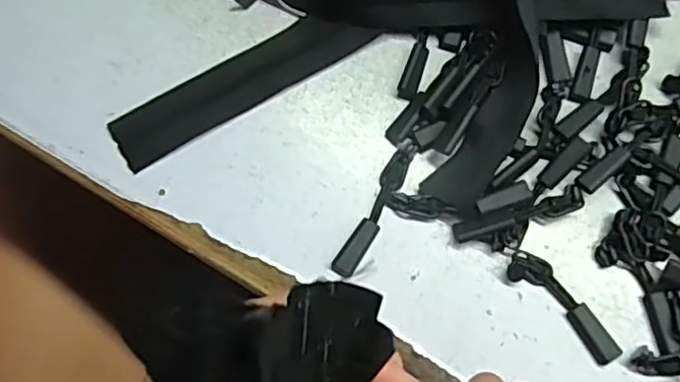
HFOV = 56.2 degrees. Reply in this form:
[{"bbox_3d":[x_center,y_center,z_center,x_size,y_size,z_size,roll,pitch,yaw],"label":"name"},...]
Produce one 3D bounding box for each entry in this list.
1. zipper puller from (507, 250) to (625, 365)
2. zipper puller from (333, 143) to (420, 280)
[{"bbox_3d":[0.088,0.045,0.250,0.015,0.005,0.052,-44,79,-9],"label":"zipper puller"},{"bbox_3d":[0.015,0.007,0.262,0.010,0.004,0.061,28,79,8],"label":"zipper puller"}]

